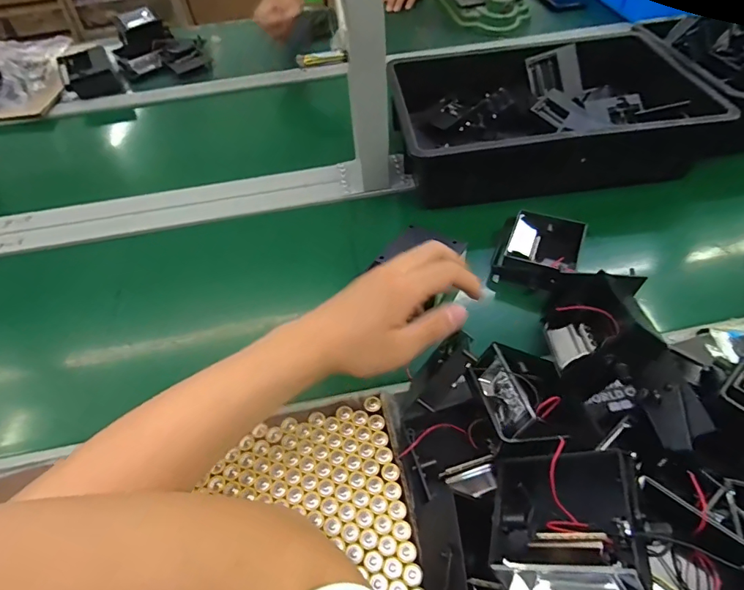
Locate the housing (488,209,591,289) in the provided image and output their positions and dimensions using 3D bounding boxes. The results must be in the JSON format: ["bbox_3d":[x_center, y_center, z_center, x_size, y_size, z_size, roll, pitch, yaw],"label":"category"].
[{"bbox_3d":[0.200,-0.050,0.544,0.087,0.043,0.098,20,56,20],"label":"housing"}]

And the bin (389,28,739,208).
[{"bbox_3d":[0.250,-0.273,0.681,0.428,0.104,0.310,-4,52,3],"label":"bin"}]

